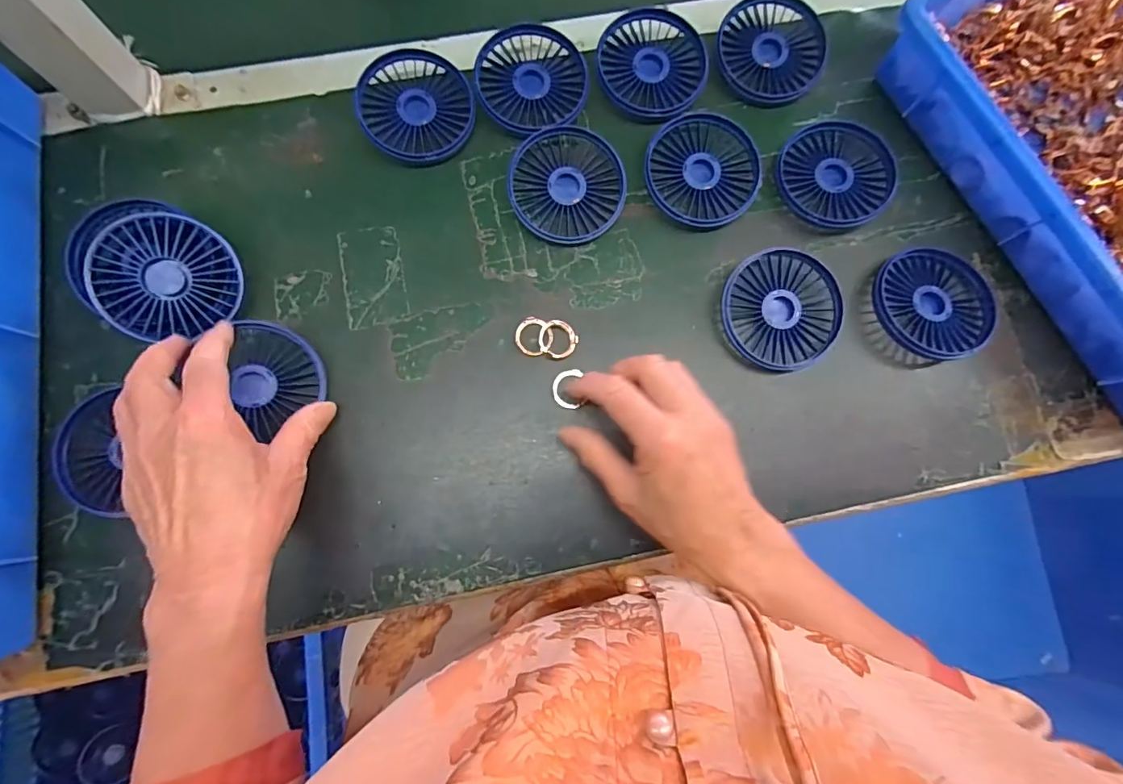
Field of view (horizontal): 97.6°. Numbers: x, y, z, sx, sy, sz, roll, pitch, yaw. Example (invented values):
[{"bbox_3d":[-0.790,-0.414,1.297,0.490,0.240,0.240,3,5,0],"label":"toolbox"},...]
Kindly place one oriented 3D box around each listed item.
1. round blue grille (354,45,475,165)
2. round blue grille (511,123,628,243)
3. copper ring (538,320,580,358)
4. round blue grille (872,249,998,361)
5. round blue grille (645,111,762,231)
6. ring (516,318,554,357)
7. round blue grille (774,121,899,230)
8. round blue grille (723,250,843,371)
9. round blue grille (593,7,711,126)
[{"bbox_3d":[-0.114,-0.223,0.383,0.082,0.021,0.094,-21,82,-5],"label":"round blue grille"},{"bbox_3d":[0.005,-0.159,0.375,0.085,0.021,0.084,0,80,-1],"label":"round blue grille"},{"bbox_3d":[-0.002,-0.039,0.359,0.028,0.005,0.028,0,80,-1],"label":"copper ring"},{"bbox_3d":[0.277,-0.069,0.370,0.087,0.017,0.083,0,80,-1],"label":"round blue grille"},{"bbox_3d":[0.108,-0.171,0.383,0.085,0.017,0.088,0,80,-1],"label":"round blue grille"},{"bbox_3d":[-0.020,-0.040,0.360,0.027,0.006,0.028,0,80,-1],"label":"ring"},{"bbox_3d":[0.212,-0.168,0.384,0.085,0.019,0.086,0,80,-1],"label":"round blue grille"},{"bbox_3d":[0.161,-0.061,0.365,0.085,0.019,0.086,0,80,-1],"label":"round blue grille"},{"bbox_3d":[0.072,-0.260,0.389,0.085,0.009,0.086,1,80,-1],"label":"round blue grille"}]

